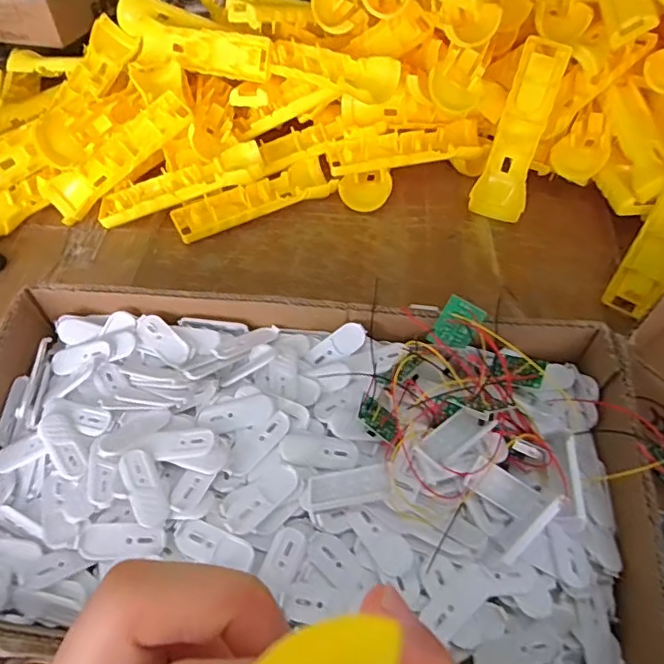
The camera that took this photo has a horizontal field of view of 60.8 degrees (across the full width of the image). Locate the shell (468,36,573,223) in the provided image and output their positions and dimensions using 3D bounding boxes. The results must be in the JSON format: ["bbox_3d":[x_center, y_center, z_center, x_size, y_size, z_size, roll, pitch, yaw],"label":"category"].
[{"bbox_3d":[0.179,-0.189,0.536,0.046,0.020,0.164,19,97,14],"label":"shell"}]

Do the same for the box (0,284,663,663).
[{"bbox_3d":[-0.028,0.082,0.357,0.416,0.081,0.206,5,52,4],"label":"box"}]

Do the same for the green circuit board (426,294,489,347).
[{"bbox_3d":[0.083,-0.005,0.376,0.027,0.007,0.034,29,92,20],"label":"green circuit board"}]

